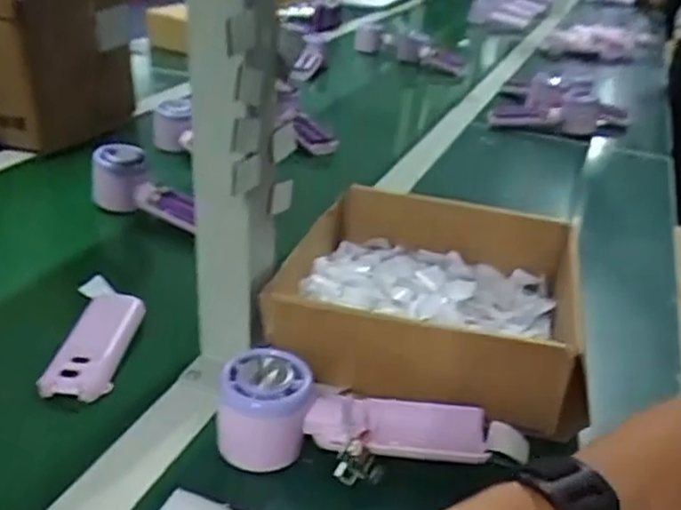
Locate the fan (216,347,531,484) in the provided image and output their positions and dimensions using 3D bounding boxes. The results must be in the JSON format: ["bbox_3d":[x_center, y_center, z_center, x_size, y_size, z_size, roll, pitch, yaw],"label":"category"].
[{"bbox_3d":[0.024,0.102,0.430,0.198,0.047,0.072,7,30,-4],"label":"fan"}]

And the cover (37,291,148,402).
[{"bbox_3d":[-0.183,0.065,0.516,0.046,0.021,0.106,1,30,0],"label":"cover"}]

